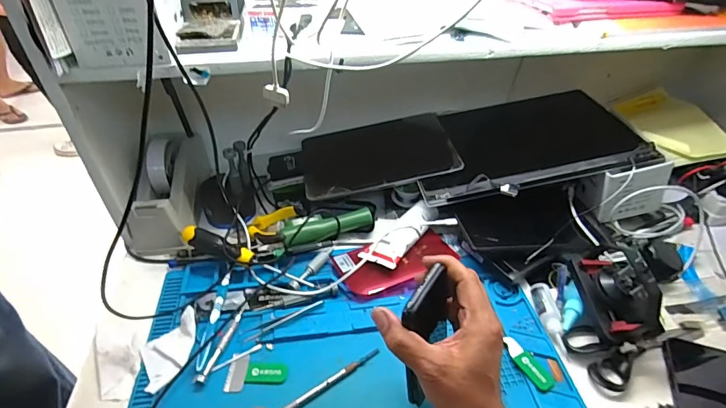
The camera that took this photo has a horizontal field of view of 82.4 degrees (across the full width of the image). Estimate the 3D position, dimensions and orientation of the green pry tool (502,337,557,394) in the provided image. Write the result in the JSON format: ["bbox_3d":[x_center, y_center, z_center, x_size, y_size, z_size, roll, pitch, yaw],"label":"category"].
[{"bbox_3d":[0.188,0.180,0.473,0.025,0.006,0.068,-18,46,-18],"label":"green pry tool"}]

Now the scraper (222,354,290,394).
[{"bbox_3d":[-0.118,0.191,0.466,0.066,0.004,0.041,1,43,1],"label":"scraper"}]

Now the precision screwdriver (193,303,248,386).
[{"bbox_3d":[-0.164,0.161,0.490,0.011,0.010,0.110,11,44,13],"label":"precision screwdriver"}]

